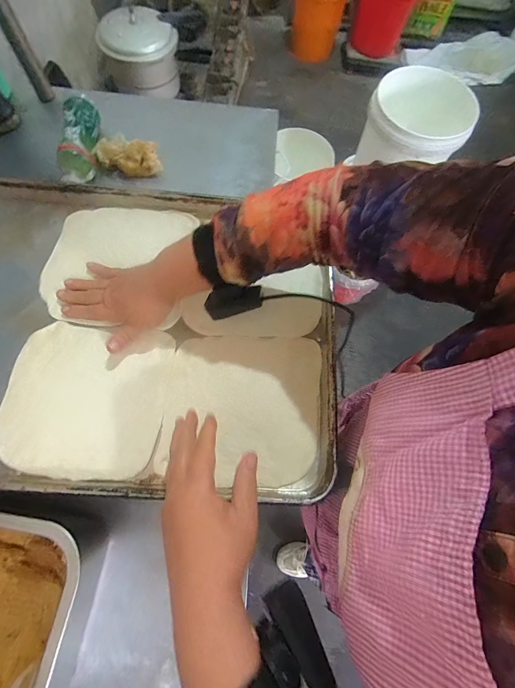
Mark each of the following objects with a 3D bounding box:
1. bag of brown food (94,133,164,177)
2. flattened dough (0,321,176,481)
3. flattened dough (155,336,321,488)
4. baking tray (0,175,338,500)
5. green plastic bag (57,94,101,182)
[{"bbox_3d":[-0.266,-0.393,0.659,0.131,0.033,0.074,6,71,-1],"label":"bag of brown food"},{"bbox_3d":[-0.208,0.065,0.384,0.183,0.009,0.175,5,71,-1],"label":"flattened dough"},{"bbox_3d":[-0.017,0.076,0.393,0.191,0.009,0.176,2,71,-2],"label":"flattened dough"},{"bbox_3d":[-0.206,-0.037,0.402,0.610,0.063,0.405,4,71,-1],"label":"baking tray"},{"bbox_3d":[-0.356,-0.399,0.632,0.066,0.050,0.207,-6,72,-5],"label":"green plastic bag"}]

